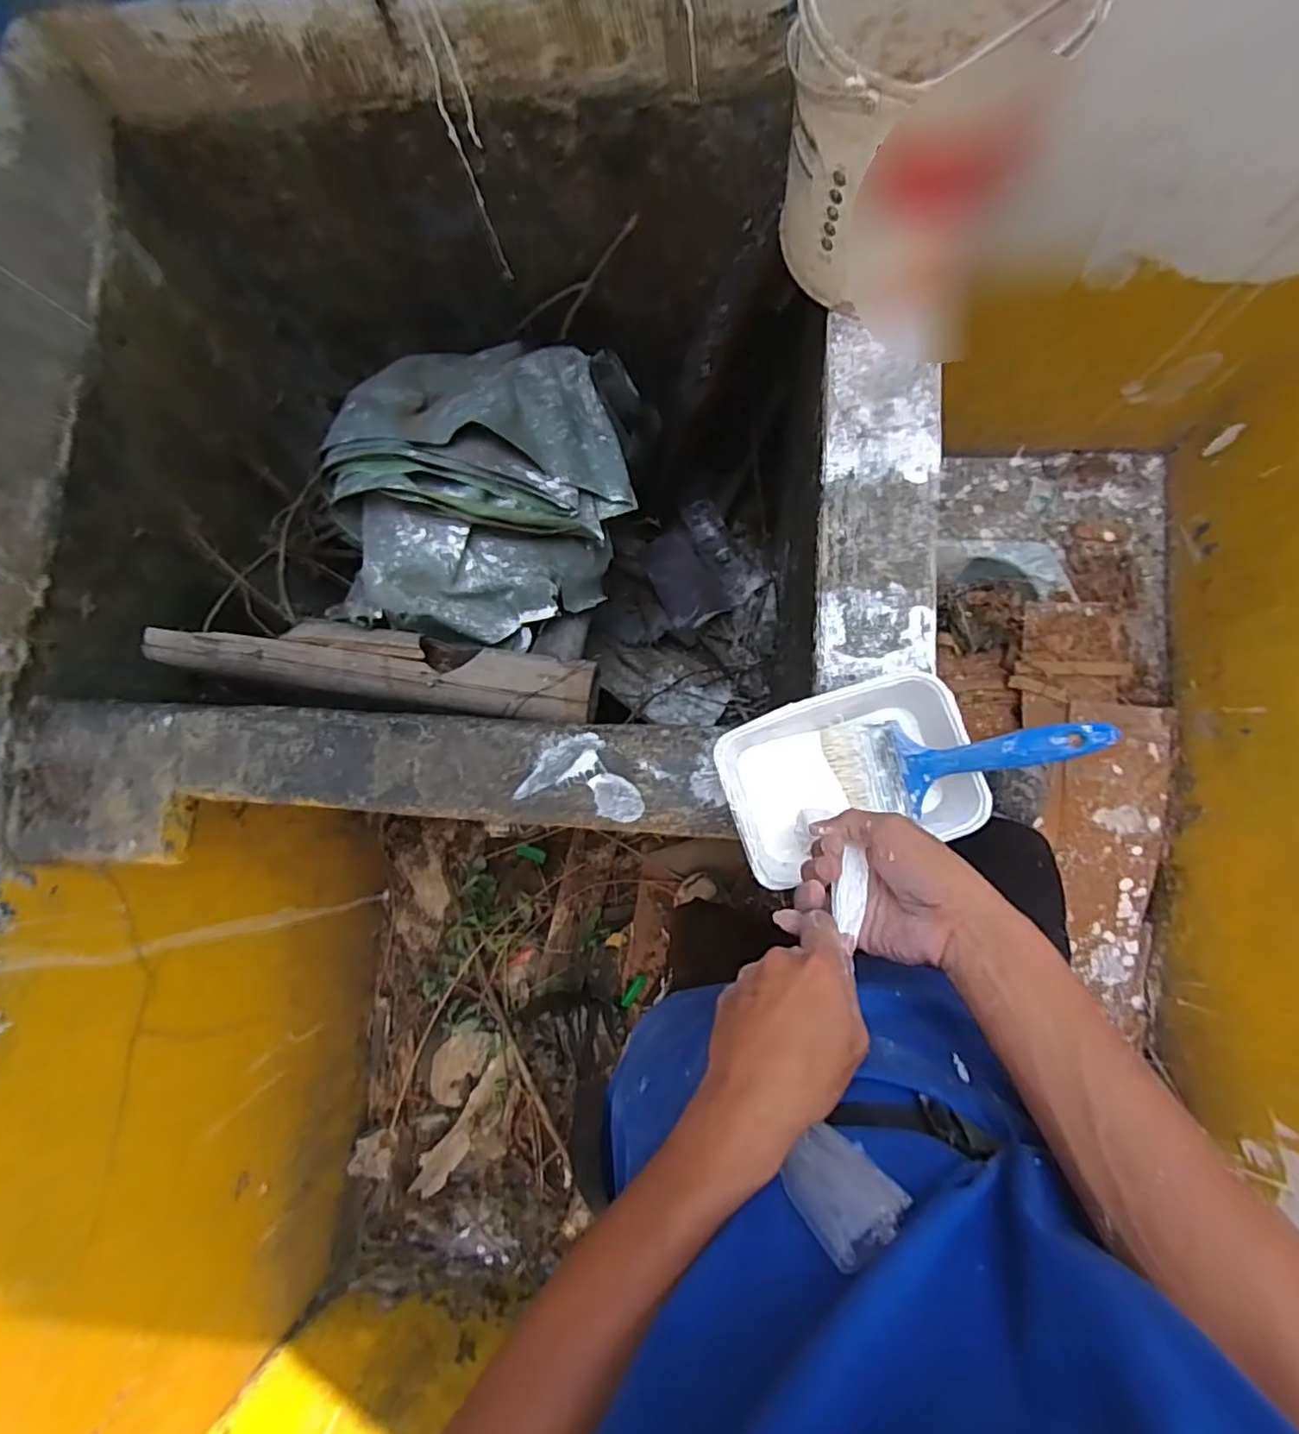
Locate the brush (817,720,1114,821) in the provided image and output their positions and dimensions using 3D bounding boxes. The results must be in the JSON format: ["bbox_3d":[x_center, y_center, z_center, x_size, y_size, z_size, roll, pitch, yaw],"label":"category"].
[{"bbox_3d":[0.210,0.031,0.461,0.185,0.014,0.066,-10,81,41],"label":"brush"}]

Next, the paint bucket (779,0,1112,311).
[{"bbox_3d":[0.193,-0.443,0.486,0.168,0.175,0.186,19,85,7],"label":"paint bucket"}]

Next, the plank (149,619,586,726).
[{"bbox_3d":[-0.296,-0.057,0.712,0.481,0.052,0.076,8,84,6],"label":"plank"}]

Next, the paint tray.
[{"bbox_3d":[0.147,0.043,0.499,0.175,0.057,0.128,-18,82,3],"label":"paint tray"}]

